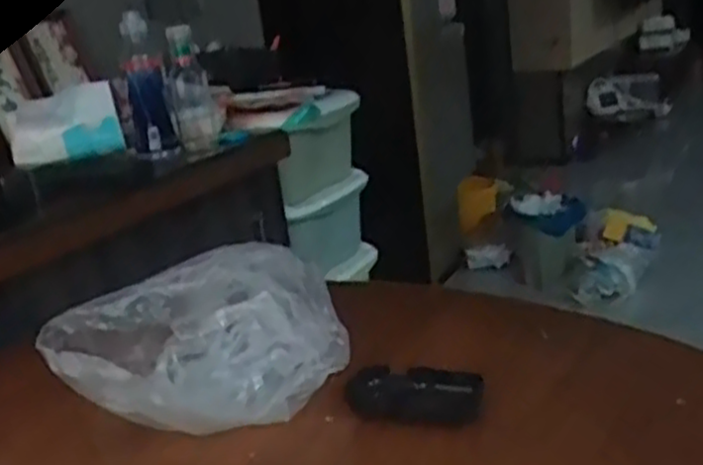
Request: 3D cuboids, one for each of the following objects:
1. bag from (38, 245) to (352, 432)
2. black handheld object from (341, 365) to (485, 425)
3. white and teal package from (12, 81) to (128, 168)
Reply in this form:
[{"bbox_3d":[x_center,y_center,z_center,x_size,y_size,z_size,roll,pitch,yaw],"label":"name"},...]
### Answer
[{"bbox_3d":[-0.119,0.100,0.634,0.232,0.130,0.097,-18,20,-27],"label":"bag"},{"bbox_3d":[0.051,0.133,0.639,0.115,0.032,0.048,0,20,22],"label":"black handheld object"},{"bbox_3d":[-0.417,-0.146,1.140,0.154,0.113,0.043,-14,19,-20],"label":"white and teal package"}]

